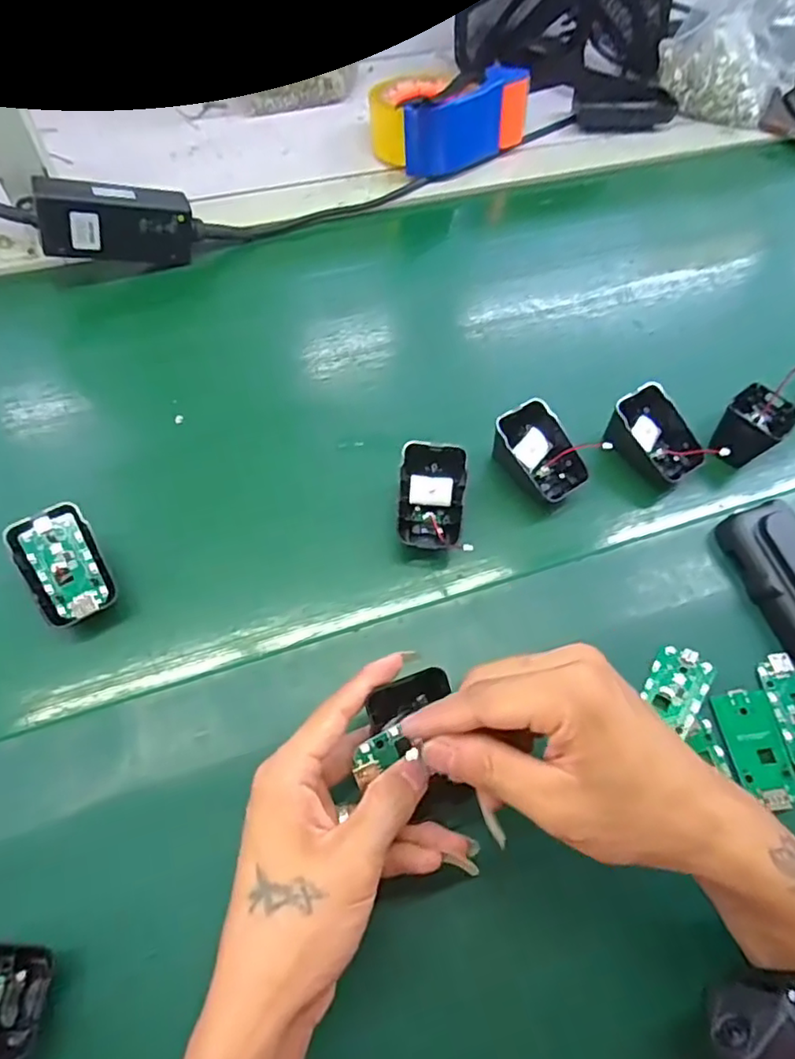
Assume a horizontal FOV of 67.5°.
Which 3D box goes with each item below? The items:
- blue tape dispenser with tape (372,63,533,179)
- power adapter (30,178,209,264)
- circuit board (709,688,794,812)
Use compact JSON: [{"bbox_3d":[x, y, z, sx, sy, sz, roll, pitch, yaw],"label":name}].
[{"bbox_3d":[0.053,-0.412,0.589,0.149,0.085,0.069,-18,63,-12],"label":"blue tape dispenser with tape"},{"bbox_3d":[-0.228,-0.251,0.490,0.119,0.052,0.027,-10,59,-30],"label":"power adapter"},{"bbox_3d":[0.208,0.125,0.342,0.033,0.006,0.063,-6,61,-6],"label":"circuit board"}]

